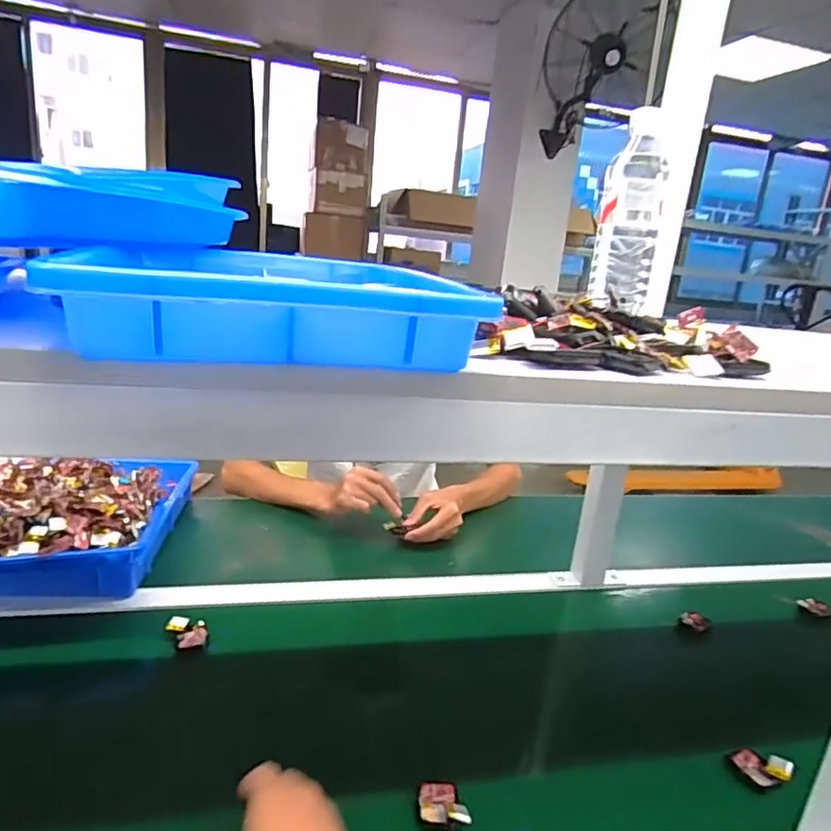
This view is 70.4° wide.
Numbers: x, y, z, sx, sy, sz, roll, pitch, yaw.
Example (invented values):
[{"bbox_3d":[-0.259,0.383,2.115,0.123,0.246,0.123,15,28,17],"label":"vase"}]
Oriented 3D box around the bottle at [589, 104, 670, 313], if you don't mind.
[{"bbox_3d":[0.239,-0.222,0.648,0.070,0.201,0.061,11,18,16],"label":"bottle"}]

